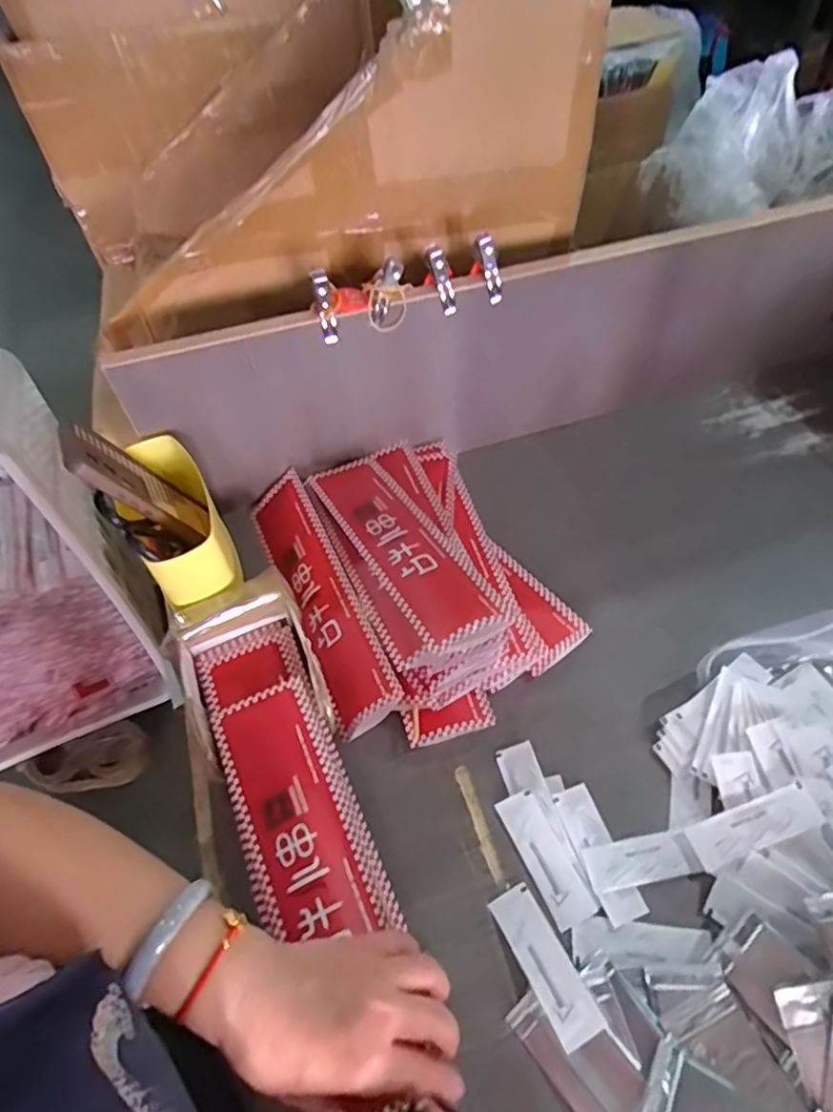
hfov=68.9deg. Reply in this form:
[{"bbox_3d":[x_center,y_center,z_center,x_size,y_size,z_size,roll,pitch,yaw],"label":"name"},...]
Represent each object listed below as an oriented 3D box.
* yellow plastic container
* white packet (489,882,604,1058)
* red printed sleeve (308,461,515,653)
[{"bbox_3d":[-0.215,-0.033,0.544,0.069,0.071,0.156,-28,57,-15],"label":"yellow plastic container"},{"bbox_3d":[0.085,0.270,0.405,0.031,0.004,0.093,-31,48,-6],"label":"white packet"},{"bbox_3d":[-0.018,-0.017,0.554,0.070,0.023,0.284,-27,43,-14],"label":"red printed sleeve"}]

